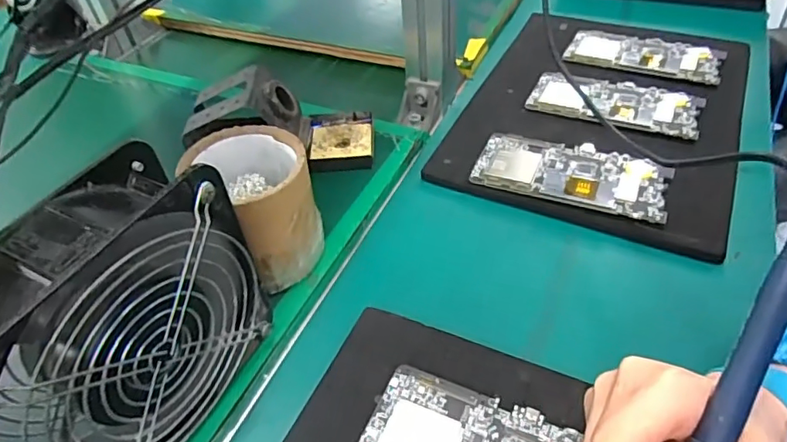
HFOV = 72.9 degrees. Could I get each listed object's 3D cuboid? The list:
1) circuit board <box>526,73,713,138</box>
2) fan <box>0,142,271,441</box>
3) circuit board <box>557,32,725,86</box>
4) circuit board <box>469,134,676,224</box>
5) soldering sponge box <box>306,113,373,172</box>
[{"bbox_3d":[0.215,-0.118,0.522,0.154,0.005,0.072,16,49,22],"label":"circuit board"},{"bbox_3d":[-0.136,0.064,0.277,0.057,0.157,0.148,16,49,22],"label":"fan"},{"bbox_3d":[0.270,-0.182,0.579,0.155,0.004,0.070,18,49,22],"label":"circuit board"},{"bbox_3d":[0.149,-0.042,0.453,0.154,0.009,0.070,14,49,20],"label":"circuit board"},{"bbox_3d":[-0.049,-0.074,0.499,0.059,0.016,0.074,-6,45,2],"label":"soldering sponge box"}]

